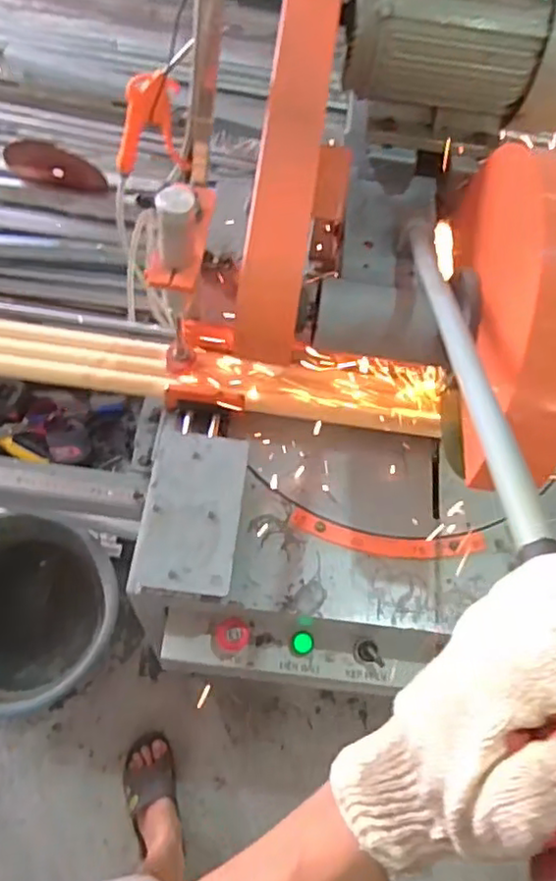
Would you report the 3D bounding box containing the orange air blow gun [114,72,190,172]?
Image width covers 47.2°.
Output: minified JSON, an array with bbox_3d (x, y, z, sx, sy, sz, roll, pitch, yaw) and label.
[{"bbox_3d":[-0.157,-0.379,0.765,0.087,0.107,0.032,-11,64,-12],"label":"orange air blow gun"}]

